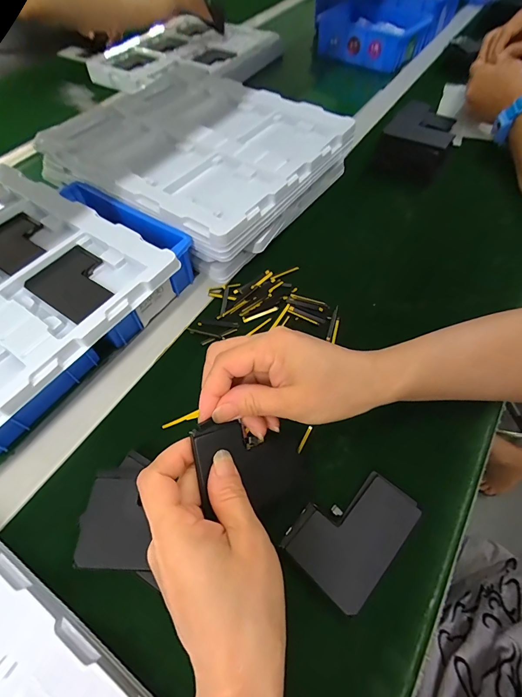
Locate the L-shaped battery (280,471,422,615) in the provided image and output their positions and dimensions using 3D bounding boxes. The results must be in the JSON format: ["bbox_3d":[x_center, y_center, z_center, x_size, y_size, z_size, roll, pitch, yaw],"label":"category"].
[{"bbox_3d":[0.068,0.133,0.259,0.064,0.011,0.090,38,65,24],"label":"L-shaped battery"}]

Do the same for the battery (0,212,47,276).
[{"bbox_3d":[-0.257,-0.113,0.366,0.082,0.004,0.066,31,63,20],"label":"battery"}]

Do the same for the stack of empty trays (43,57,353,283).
[{"bbox_3d":[-0.083,-0.265,0.487,0.326,0.082,0.295,29,62,19],"label":"stack of empty trays"}]

